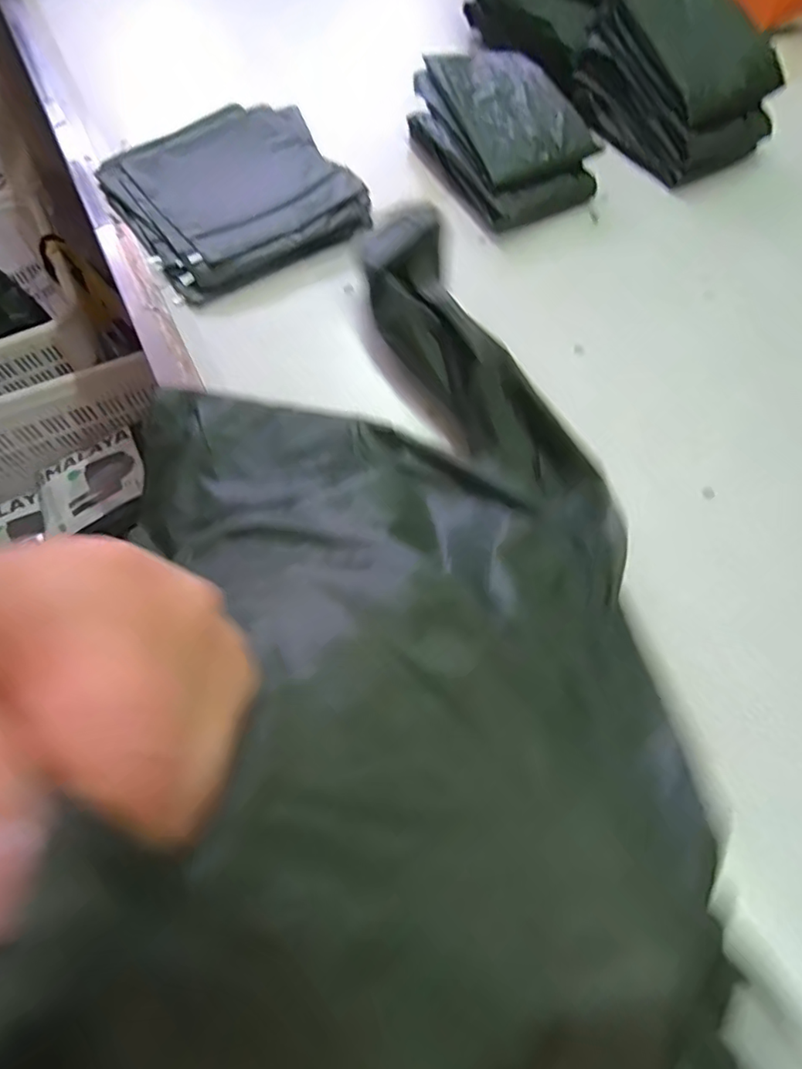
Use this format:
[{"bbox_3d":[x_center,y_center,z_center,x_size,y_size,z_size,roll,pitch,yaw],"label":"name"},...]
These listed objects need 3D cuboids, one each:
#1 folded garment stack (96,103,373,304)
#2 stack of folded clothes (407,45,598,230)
[{"bbox_3d":[-0.260,-0.534,0.848,0.327,0.043,0.392,-27,67,-12],"label":"folded garment stack"},{"bbox_3d":[0.160,-0.625,0.863,0.215,0.080,0.337,-21,66,-10],"label":"stack of folded clothes"}]

